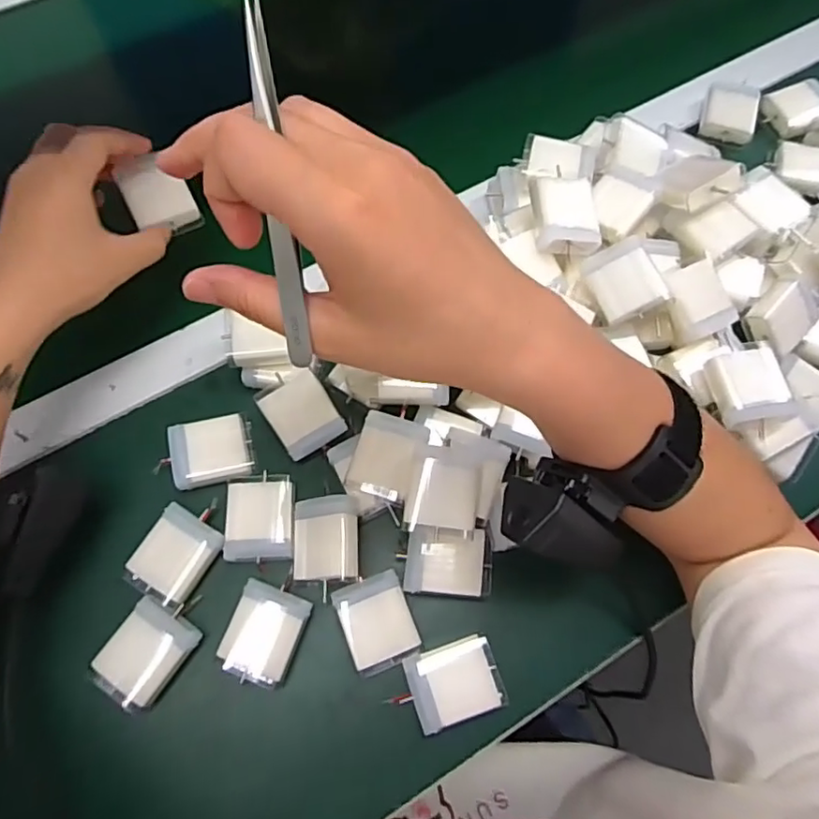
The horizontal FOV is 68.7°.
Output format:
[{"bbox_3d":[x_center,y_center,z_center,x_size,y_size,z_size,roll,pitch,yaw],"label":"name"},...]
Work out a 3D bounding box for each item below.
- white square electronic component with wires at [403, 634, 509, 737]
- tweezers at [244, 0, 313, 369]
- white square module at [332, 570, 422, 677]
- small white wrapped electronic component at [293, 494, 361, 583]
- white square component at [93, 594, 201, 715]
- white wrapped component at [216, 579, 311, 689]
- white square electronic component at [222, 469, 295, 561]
[{"bbox_3d":[0.026,0.158,0.348,0.050,0.019,0.040,-17,71,-7],"label":"white square electronic component with wires"},{"bbox_3d":[-0.044,-0.072,0.200,0.009,0.008,0.120,-5,108,-3],"label":"tweezers"},{"bbox_3d":[-0.019,0.127,0.357,0.040,0.017,0.050,-20,71,-8],"label":"white square module"},{"bbox_3d":[-0.050,0.078,0.366,0.042,0.015,0.052,-13,70,22],"label":"small white wrapped electronic component"},{"bbox_3d":[-0.154,0.142,0.347,0.040,0.009,0.053,32,72,10],"label":"white square component"},{"bbox_3d":[-0.086,0.132,0.352,0.040,0.011,0.053,20,70,6],"label":"white wrapped component"},{"bbox_3d":[-0.094,0.067,0.376,0.041,0.009,0.052,-2,69,-2],"label":"white square electronic component"}]

